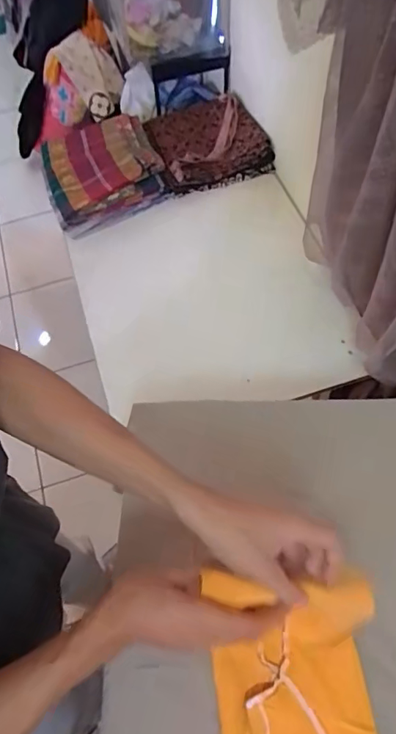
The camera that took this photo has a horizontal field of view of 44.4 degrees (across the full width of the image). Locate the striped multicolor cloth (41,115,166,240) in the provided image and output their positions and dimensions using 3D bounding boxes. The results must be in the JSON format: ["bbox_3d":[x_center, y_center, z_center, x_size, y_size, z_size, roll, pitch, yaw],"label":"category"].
[{"bbox_3d":[-0.218,-0.442,1.096,0.243,0.074,0.283,-21,62,-7],"label":"striped multicolor cloth"}]

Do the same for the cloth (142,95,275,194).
[{"bbox_3d":[0.010,-0.539,1.139,0.240,0.064,0.269,-18,61,-6],"label":"cloth"}]

